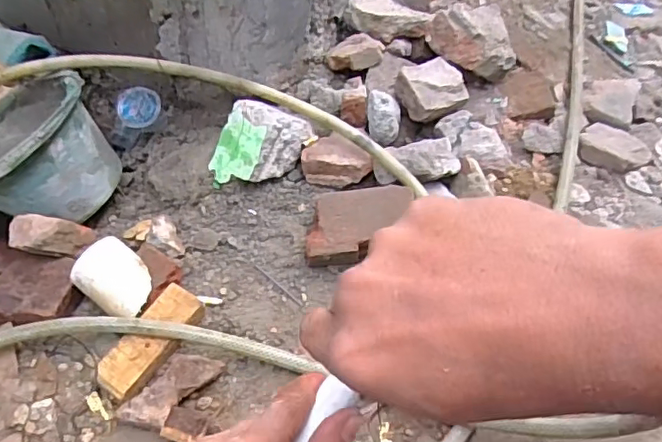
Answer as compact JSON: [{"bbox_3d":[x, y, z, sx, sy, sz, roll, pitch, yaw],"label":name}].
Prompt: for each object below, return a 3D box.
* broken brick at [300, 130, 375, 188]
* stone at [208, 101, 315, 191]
[{"bbox_3d":[0.010,-0.099,0.931,0.113,0.053,0.069,6,46,-2],"label":"broken brick"},{"bbox_3d":[-0.114,-0.121,0.922,0.165,0.117,0.091,-19,51,-24],"label":"stone"}]

